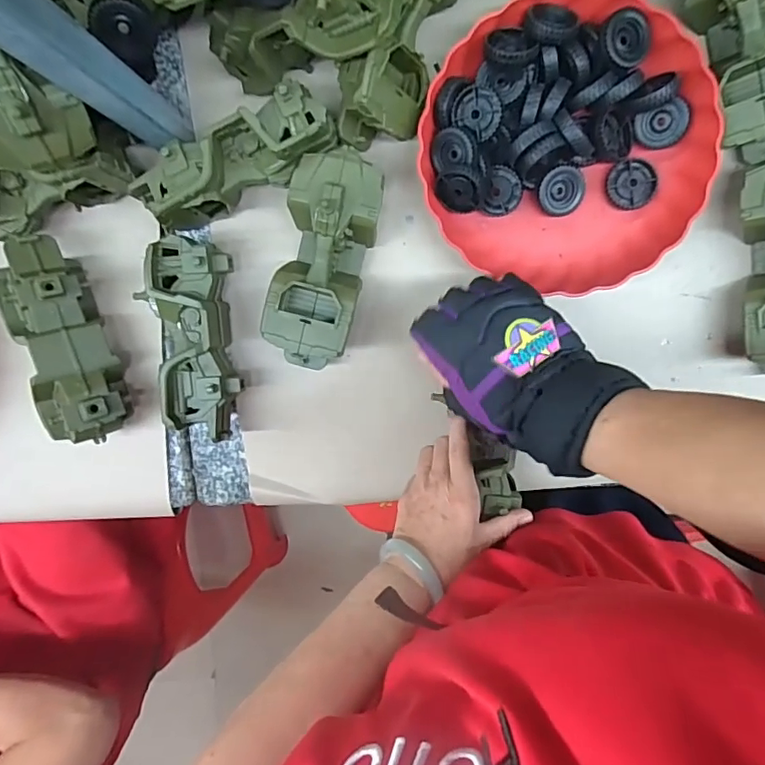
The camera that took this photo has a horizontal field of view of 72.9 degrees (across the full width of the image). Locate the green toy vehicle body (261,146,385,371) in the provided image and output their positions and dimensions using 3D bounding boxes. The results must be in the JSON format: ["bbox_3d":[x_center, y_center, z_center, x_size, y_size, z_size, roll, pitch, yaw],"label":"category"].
[{"bbox_3d":[-0.052,-0.106,0.470,0.080,0.072,0.189,12,98,2],"label":"green toy vehicle body"}]

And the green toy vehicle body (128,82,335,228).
[{"bbox_3d":[-0.129,-0.192,0.459,0.178,0.062,0.059,-27,95,7],"label":"green toy vehicle body"}]

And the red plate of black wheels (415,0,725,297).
[{"bbox_3d":[0.159,-0.201,0.456,0.234,0.056,0.239,1,98,4],"label":"red plate of black wheels"}]

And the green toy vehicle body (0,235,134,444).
[{"bbox_3d":[-0.301,-0.038,0.494,0.076,0.080,0.190,-17,96,6],"label":"green toy vehicle body"}]

